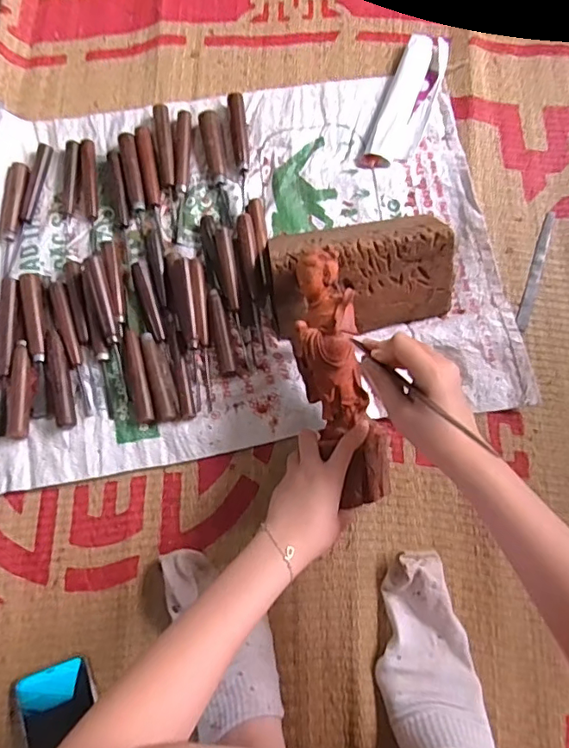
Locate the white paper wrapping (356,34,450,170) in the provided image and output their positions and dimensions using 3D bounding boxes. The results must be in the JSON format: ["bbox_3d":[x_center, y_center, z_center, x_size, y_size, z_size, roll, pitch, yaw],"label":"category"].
[{"bbox_3d":[0.164,-0.357,0.676,0.061,0.018,0.211,22,78,6],"label":"white paper wrapping"}]

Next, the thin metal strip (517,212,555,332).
[{"bbox_3d":[0.310,-0.128,0.633,0.014,0.004,0.157,19,79,9],"label":"thin metal strip"}]

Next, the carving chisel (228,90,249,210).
[{"bbox_3d":[-0.055,-0.290,0.666,0.021,0.014,0.163,-8,77,0],"label":"carving chisel"}]

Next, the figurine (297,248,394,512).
[{"bbox_3d":[0.054,0.002,0.530,0.065,0.059,0.258,-14,88,-2],"label":"figurine"}]

